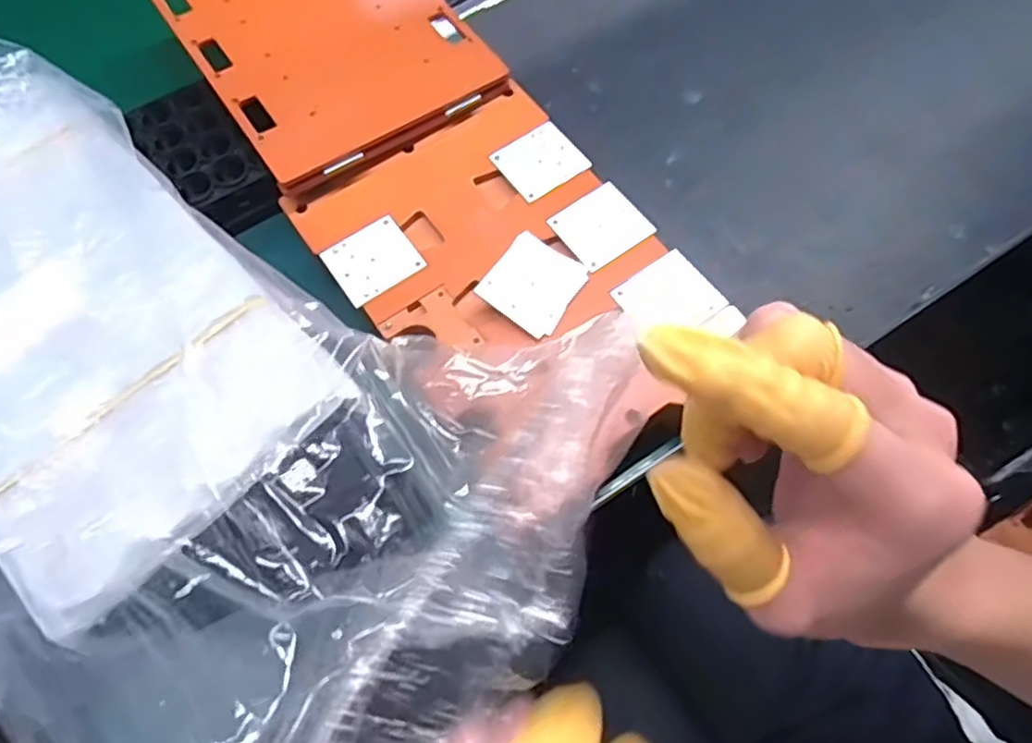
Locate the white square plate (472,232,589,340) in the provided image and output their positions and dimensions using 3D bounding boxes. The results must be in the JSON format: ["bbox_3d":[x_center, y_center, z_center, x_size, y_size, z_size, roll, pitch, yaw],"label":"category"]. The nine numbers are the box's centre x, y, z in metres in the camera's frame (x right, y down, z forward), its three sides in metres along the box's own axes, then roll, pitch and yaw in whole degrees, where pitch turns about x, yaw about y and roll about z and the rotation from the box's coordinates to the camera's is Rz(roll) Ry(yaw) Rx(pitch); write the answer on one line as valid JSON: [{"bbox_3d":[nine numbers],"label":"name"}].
[{"bbox_3d":[0.010,-0.049,0.364,0.046,0.004,0.051,36,70,3],"label":"white square plate"}]

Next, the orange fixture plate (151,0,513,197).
[{"bbox_3d":[-0.133,-0.231,0.440,0.158,0.025,0.232,-33,69,-11],"label":"orange fixture plate"}]

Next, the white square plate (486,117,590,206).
[{"bbox_3d":[0.015,-0.131,0.406,0.048,0.004,0.045,-34,71,-11],"label":"white square plate"}]

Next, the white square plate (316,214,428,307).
[{"bbox_3d":[-0.082,-0.066,0.380,0.048,0.004,0.045,-33,71,-10],"label":"white square plate"}]

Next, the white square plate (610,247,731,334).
[{"bbox_3d":[0.084,-0.040,0.361,0.048,0.004,0.043,-34,71,-9],"label":"white square plate"}]

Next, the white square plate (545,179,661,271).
[{"bbox_3d":[0.049,-0.085,0.383,0.047,0.004,0.044,-35,69,-10],"label":"white square plate"}]

